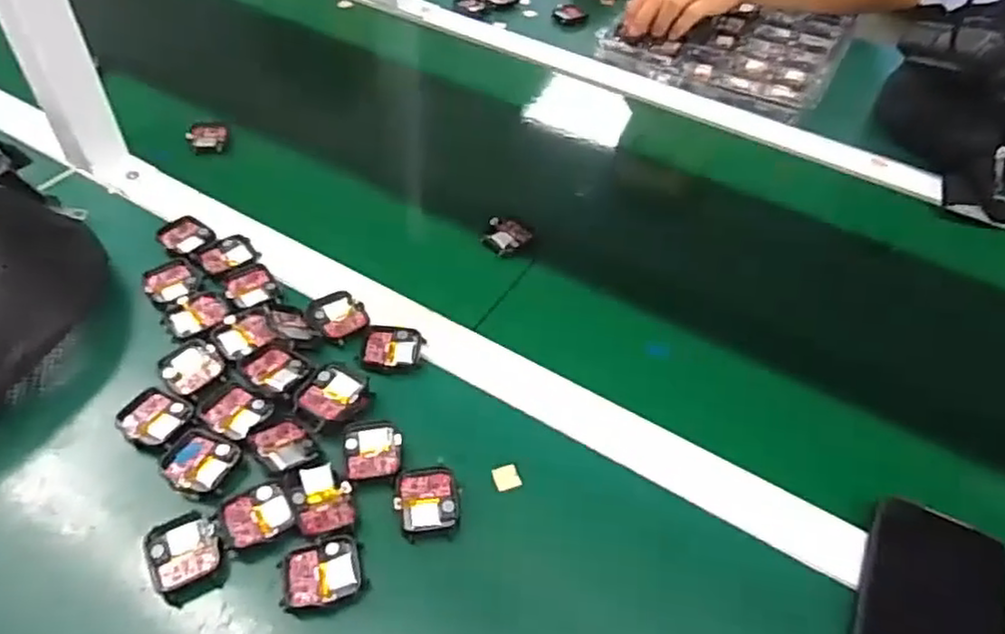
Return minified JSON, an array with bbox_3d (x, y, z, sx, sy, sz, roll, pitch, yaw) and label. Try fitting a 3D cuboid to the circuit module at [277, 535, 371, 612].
[{"bbox_3d":[-0.103,0.148,0.402,0.047,0.012,0.036,-12,49,-14],"label":"circuit module"}]

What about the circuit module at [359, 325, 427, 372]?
[{"bbox_3d":[-0.081,0.022,0.513,0.044,0.007,0.046,1,48,-3],"label":"circuit module"}]

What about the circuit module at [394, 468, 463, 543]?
[{"bbox_3d":[-0.045,0.114,0.433,0.039,0.005,0.044,-3,48,-7],"label":"circuit module"}]

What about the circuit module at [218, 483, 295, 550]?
[{"bbox_3d":[-0.147,0.118,0.419,0.041,0.005,0.034,-20,52,-21],"label":"circuit module"}]

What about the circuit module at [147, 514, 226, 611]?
[{"bbox_3d":[-0.185,0.140,0.407,0.039,0.016,0.046,-22,53,-22],"label":"circuit module"}]

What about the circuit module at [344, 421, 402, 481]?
[{"bbox_3d":[-0.084,0.085,0.453,0.035,0.004,0.041,-7,48,-10],"label":"circuit module"}]

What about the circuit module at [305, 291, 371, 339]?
[{"bbox_3d":[-0.126,-0.001,0.530,0.041,0.006,0.042,-26,54,-25],"label":"circuit module"}]

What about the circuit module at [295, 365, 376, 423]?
[{"bbox_3d":[-0.112,0.053,0.474,0.041,0.010,0.040,21,50,15],"label":"circuit module"}]

